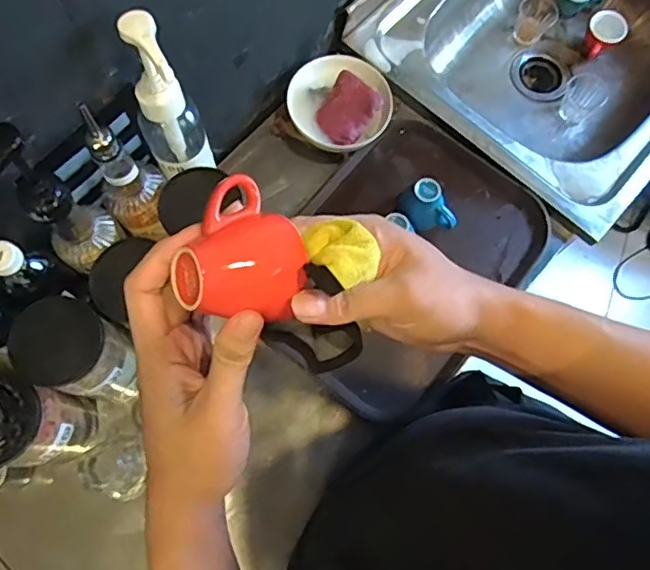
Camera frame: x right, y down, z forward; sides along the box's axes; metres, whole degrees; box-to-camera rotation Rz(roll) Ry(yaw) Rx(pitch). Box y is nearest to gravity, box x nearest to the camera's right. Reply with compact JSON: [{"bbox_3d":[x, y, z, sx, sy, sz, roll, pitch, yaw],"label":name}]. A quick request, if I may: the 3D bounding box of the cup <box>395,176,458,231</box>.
[{"bbox_3d":[0.142,-0.107,0.784,0.065,0.060,0.076,-34,77,-11],"label":"cup"}]

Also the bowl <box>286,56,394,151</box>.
[{"bbox_3d":[0.020,-0.266,0.819,0.152,0.064,0.145,0,73,-1],"label":"bowl"}]

